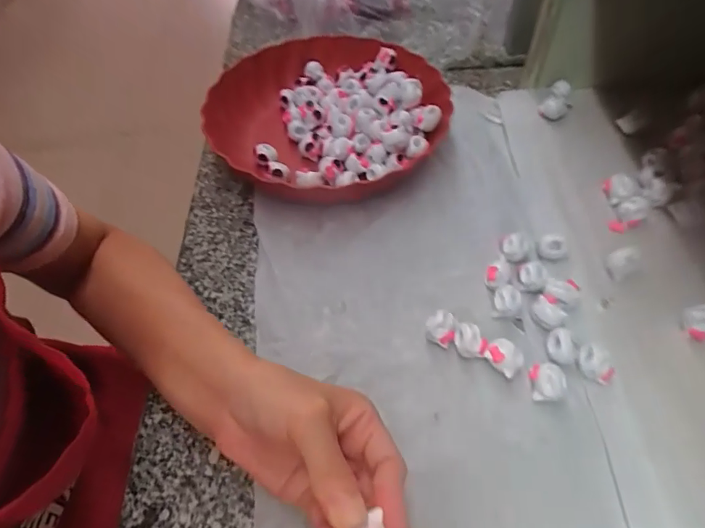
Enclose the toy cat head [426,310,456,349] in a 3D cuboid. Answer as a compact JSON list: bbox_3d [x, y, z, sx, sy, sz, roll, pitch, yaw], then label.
[{"bbox_3d":[0.068,0.049,0.351,0.023,0.020,0.024,20,58,18],"label":"toy cat head"}]

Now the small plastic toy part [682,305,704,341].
[{"bbox_3d":[0.246,0.041,0.324,0.023,0.018,0.020,-27,57,-15],"label":"small plastic toy part"}]

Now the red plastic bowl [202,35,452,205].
[{"bbox_3d":[-0.023,-0.157,0.485,0.234,0.046,0.250,-2,54,3],"label":"red plastic bowl"}]

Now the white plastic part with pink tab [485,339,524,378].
[{"bbox_3d":[0.110,0.068,0.333,0.023,0.020,0.018,38,65,27],"label":"white plastic part with pink tab"}]

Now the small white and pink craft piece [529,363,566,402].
[{"bbox_3d":[0.137,0.084,0.322,0.021,0.016,0.023,4,55,7],"label":"small white and pink craft piece"}]

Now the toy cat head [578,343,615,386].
[{"bbox_3d":[0.174,0.071,0.326,0.026,0.012,0.022,33,63,24],"label":"toy cat head"}]

